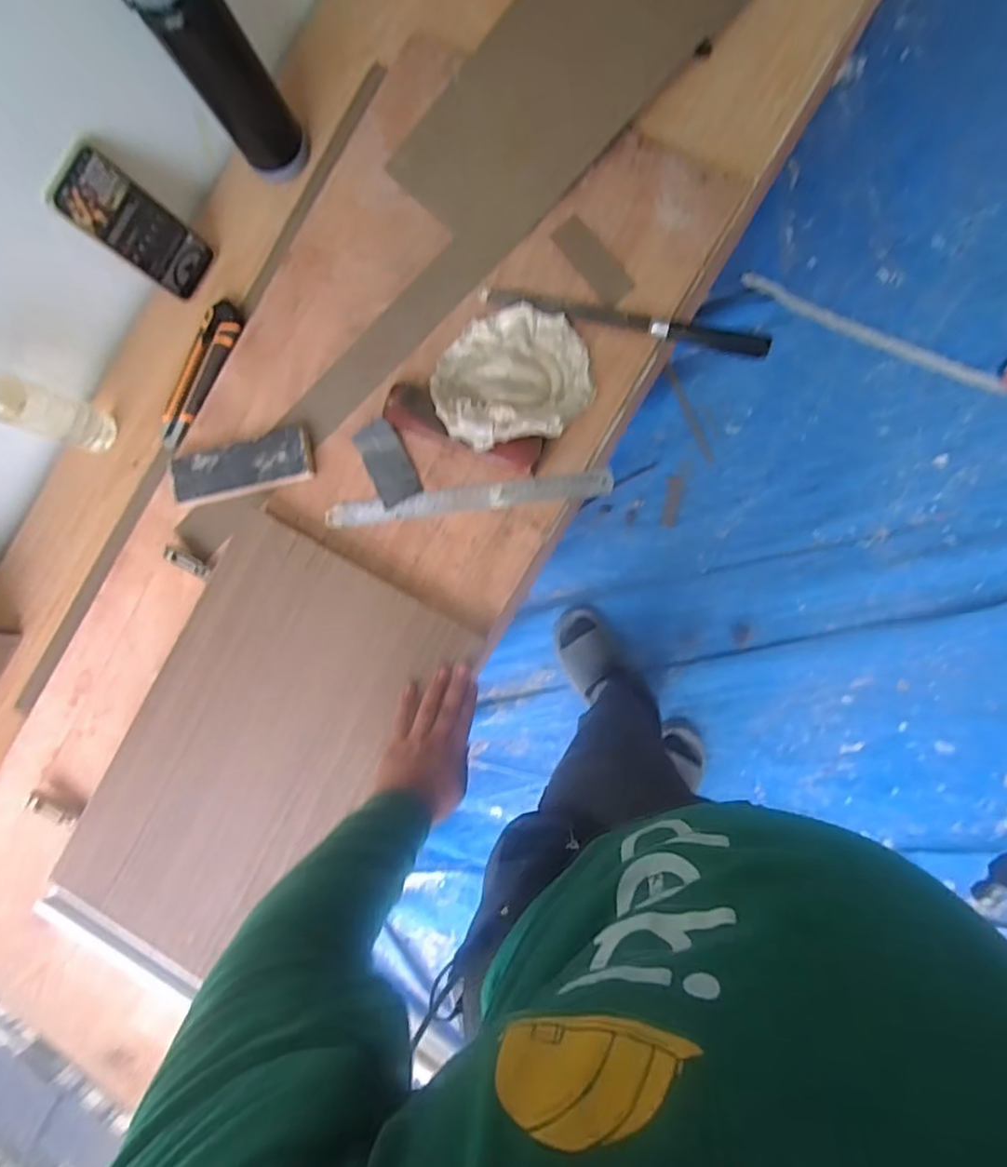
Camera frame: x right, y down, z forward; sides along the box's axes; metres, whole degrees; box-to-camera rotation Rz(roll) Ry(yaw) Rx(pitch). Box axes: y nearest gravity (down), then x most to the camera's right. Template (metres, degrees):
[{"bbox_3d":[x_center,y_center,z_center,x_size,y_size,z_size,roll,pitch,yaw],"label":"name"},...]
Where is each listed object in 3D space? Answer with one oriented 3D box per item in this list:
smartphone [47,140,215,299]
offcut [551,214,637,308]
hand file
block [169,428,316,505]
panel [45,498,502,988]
[{"bbox_3d":[-0.428,-0.416,0.711,0.019,0.167,0.078,32,91,30],"label":"smartphone"},{"bbox_3d":[0.102,-0.375,0.709,0.043,0.004,0.119,-36,84,4],"label":"offcut"},{"bbox_3d":[0.136,-0.297,0.688,0.318,0.021,0.023,16,89,7],"label":"hand file"},{"bbox_3d":[-0.322,-0.138,0.738,0.182,0.025,0.069,-11,86,6],"label":"block"},{"bbox_3d":[-0.312,0.207,0.712,0.282,0.027,0.552,36,92,7],"label":"panel"}]

